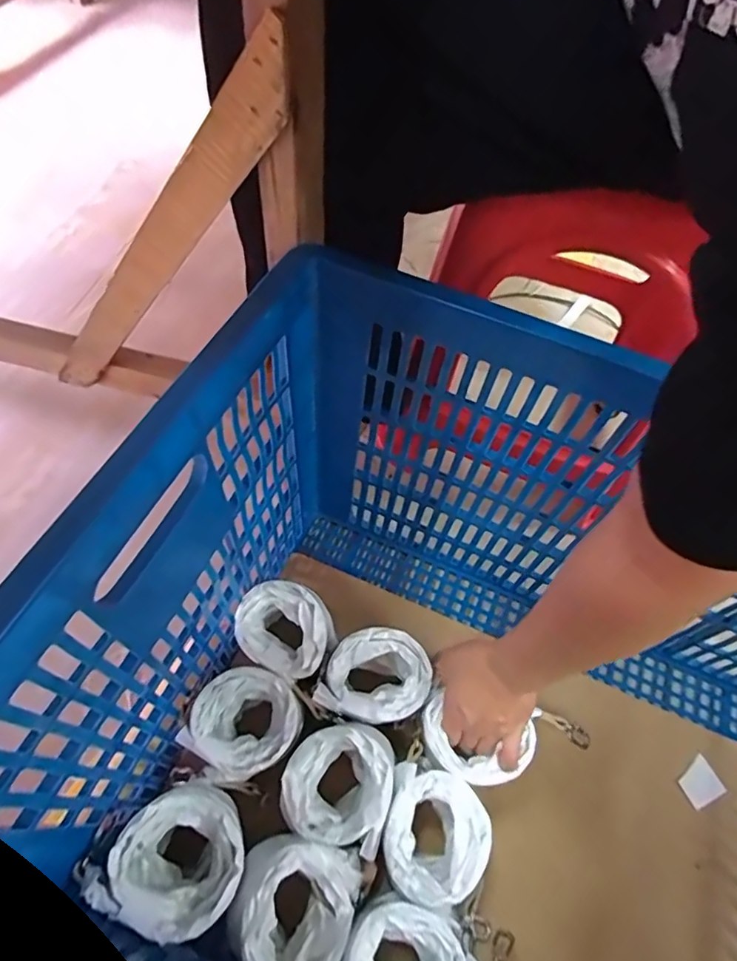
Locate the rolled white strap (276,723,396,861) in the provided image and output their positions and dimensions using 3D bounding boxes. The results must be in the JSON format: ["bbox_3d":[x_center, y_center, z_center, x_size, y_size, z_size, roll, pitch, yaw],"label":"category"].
[{"bbox_3d":[-0.028,0.281,0.488,0.095,0.084,0.095,14,58,3],"label":"rolled white strap"}]

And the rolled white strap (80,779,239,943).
[{"bbox_3d":[-0.150,0.311,0.431,0.094,0.109,0.095,3,58,-4],"label":"rolled white strap"}]

